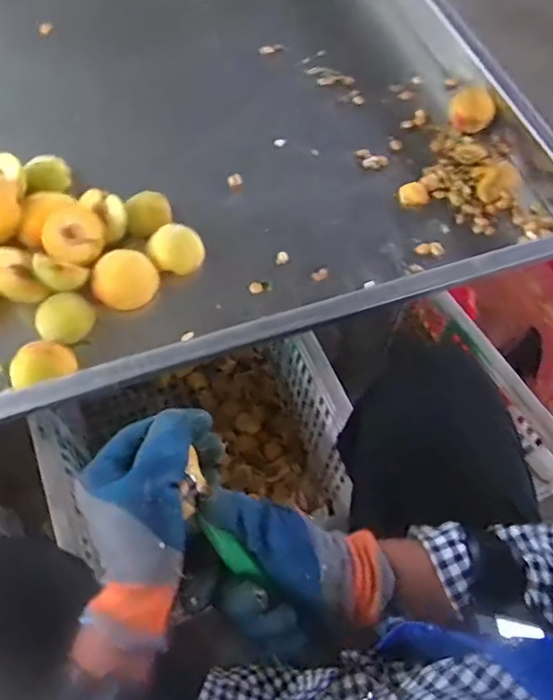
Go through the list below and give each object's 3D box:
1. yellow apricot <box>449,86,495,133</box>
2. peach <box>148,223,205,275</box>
[{"bbox_3d":[0.252,-0.310,0.717,0.050,0.042,0.050,15,62,3],"label":"yellow apricot"},{"bbox_3d":[-0.109,-0.104,0.603,0.060,0.042,0.049,0,62,-5],"label":"peach"}]

